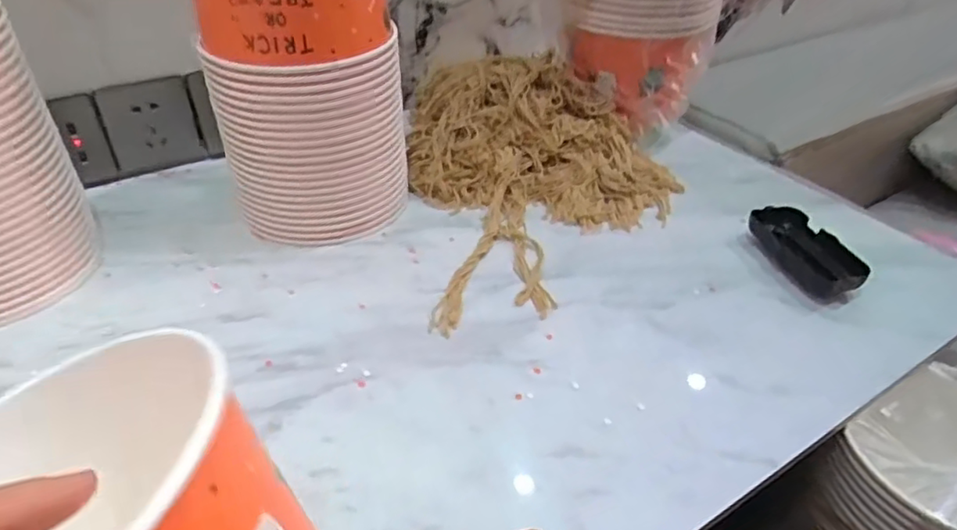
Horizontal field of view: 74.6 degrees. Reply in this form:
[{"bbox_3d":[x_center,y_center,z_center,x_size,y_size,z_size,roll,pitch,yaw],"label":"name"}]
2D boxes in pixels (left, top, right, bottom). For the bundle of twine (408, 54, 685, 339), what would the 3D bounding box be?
[{"bbox_3d":[0.076,-0.102,0.617,0.272,0.095,0.326,-5,38,-8],"label":"bundle of twine"}]

